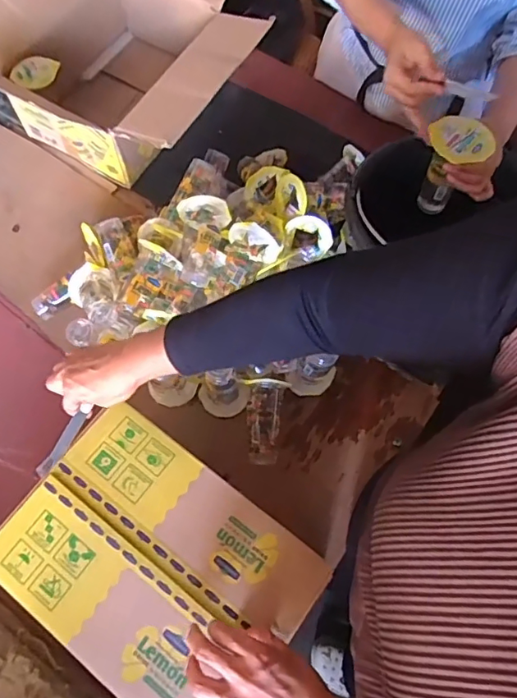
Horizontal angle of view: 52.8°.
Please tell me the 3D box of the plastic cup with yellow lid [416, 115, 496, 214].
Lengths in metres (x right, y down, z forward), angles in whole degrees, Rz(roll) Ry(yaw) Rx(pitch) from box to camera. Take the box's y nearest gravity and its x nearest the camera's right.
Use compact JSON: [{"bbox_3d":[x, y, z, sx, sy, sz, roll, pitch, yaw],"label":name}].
[{"bbox_3d":[0.255,-0.241,0.704,0.074,0.128,0.071,1,66,-1],"label":"plastic cup with yellow lid"}]

